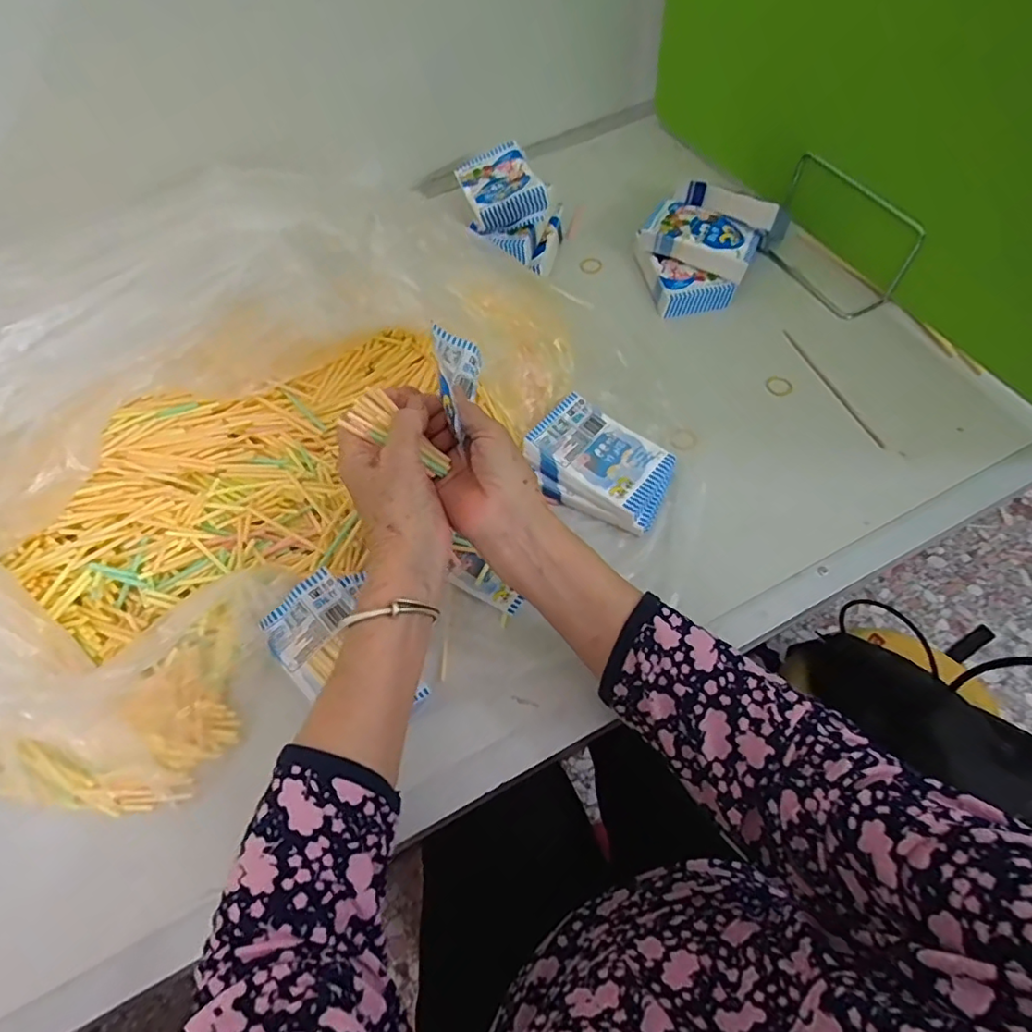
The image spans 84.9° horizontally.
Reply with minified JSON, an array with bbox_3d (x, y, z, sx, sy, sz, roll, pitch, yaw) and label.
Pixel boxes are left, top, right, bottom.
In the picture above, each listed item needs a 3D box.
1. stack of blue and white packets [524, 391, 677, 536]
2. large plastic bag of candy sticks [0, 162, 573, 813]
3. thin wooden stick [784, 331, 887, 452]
[{"bbox_3d":[0.068,-0.041,0.467,0.118,0.025,0.084,35,70,20],"label":"stack of blue and white packets"},{"bbox_3d":[-0.205,-0.049,0.405,0.253,0.170,0.513,36,70,20],"label":"large plastic bag of candy sticks"},{"bbox_3d":[0.283,-0.117,0.509,0.009,0.004,0.144,-21,63,-7],"label":"thin wooden stick"}]

